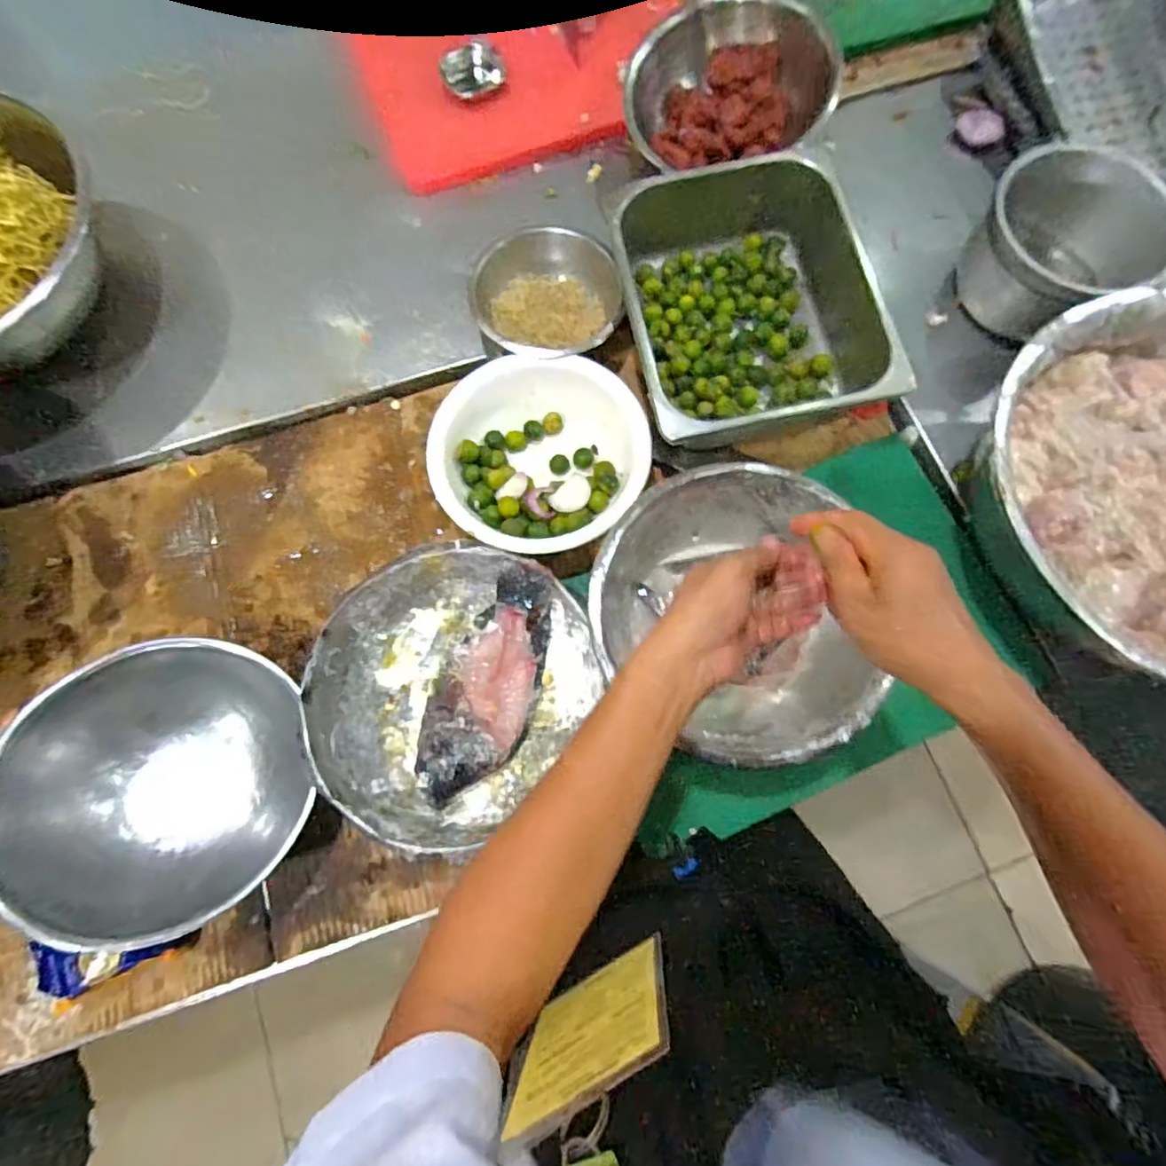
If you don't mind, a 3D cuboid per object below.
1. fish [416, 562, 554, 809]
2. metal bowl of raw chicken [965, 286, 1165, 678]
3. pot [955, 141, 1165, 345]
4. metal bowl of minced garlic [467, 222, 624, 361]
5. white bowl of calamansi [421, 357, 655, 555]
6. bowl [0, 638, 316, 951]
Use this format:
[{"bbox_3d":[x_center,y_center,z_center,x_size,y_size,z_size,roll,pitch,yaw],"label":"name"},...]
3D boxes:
[{"bbox_3d":[-0.095,0.101,0.589,0.105,0.064,0.239,26,77,6],"label":"fish"},{"bbox_3d":[0.570,-0.075,0.572,0.380,0.114,0.363,0,75,-1],"label":"metal bowl of raw chicken"},{"bbox_3d":[0.530,-0.380,0.670,0.183,0.112,0.183,-22,77,-6],"label":"pot"},{"bbox_3d":[-0.048,-0.329,0.686,0.152,0.085,0.143,0,75,-1],"label":"metal bowl of minced garlic"},{"bbox_3d":[-0.043,-0.136,0.655,0.219,0.078,0.203,0,75,-1],"label":"white bowl of calamansi"},{"bbox_3d":[-0.369,0.186,0.537,0.230,0.130,0.220,0,75,-1],"label":"bowl"}]

